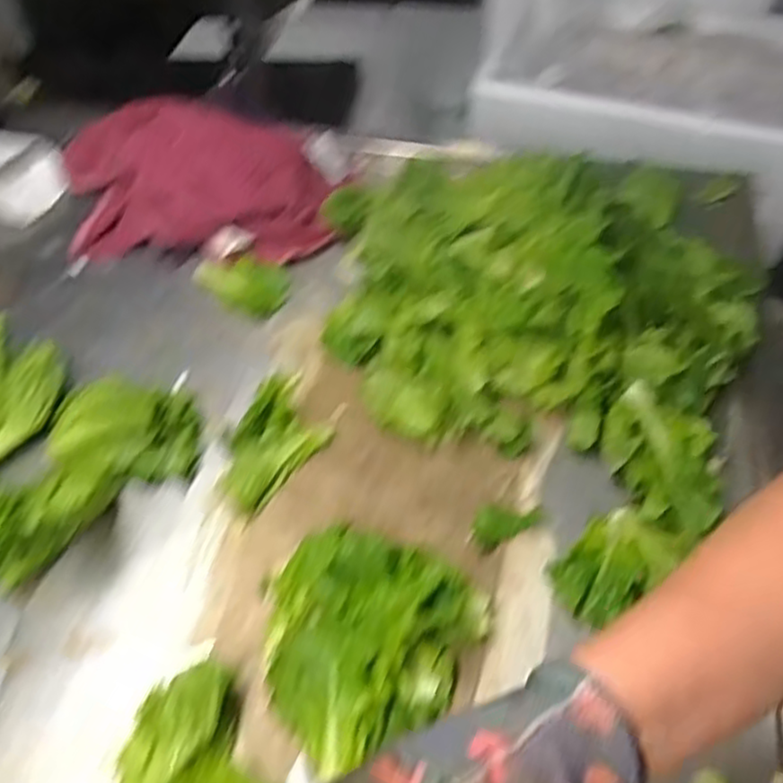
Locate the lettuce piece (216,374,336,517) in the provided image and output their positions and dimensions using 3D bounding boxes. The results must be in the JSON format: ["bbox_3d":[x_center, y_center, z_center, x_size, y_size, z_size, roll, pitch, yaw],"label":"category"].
[{"bbox_3d":[-0.088,0.038,0.547,0.061,0.025,0.122,18,55,15],"label":"lettuce piece"}]

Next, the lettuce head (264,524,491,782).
[{"bbox_3d":[-0.019,0.143,0.449,0.137,0.049,0.132,-1,52,1],"label":"lettuce head"}]

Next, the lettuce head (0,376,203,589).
[{"bbox_3d":[-0.219,0.054,0.512,0.094,0.069,0.180,30,58,22],"label":"lettuce head"}]

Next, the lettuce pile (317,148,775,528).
[{"bbox_3d":[0.108,-0.097,0.602,0.371,0.101,0.322,18,55,15],"label":"lettuce pile"}]

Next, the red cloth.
[{"bbox_3d":[-0.201,-0.213,0.701,0.289,0.090,0.161,6,52,5],"label":"red cloth"}]

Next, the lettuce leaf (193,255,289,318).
[{"bbox_3d":[-0.139,-0.102,0.660,0.082,0.024,0.052,17,54,13],"label":"lettuce leaf"}]

